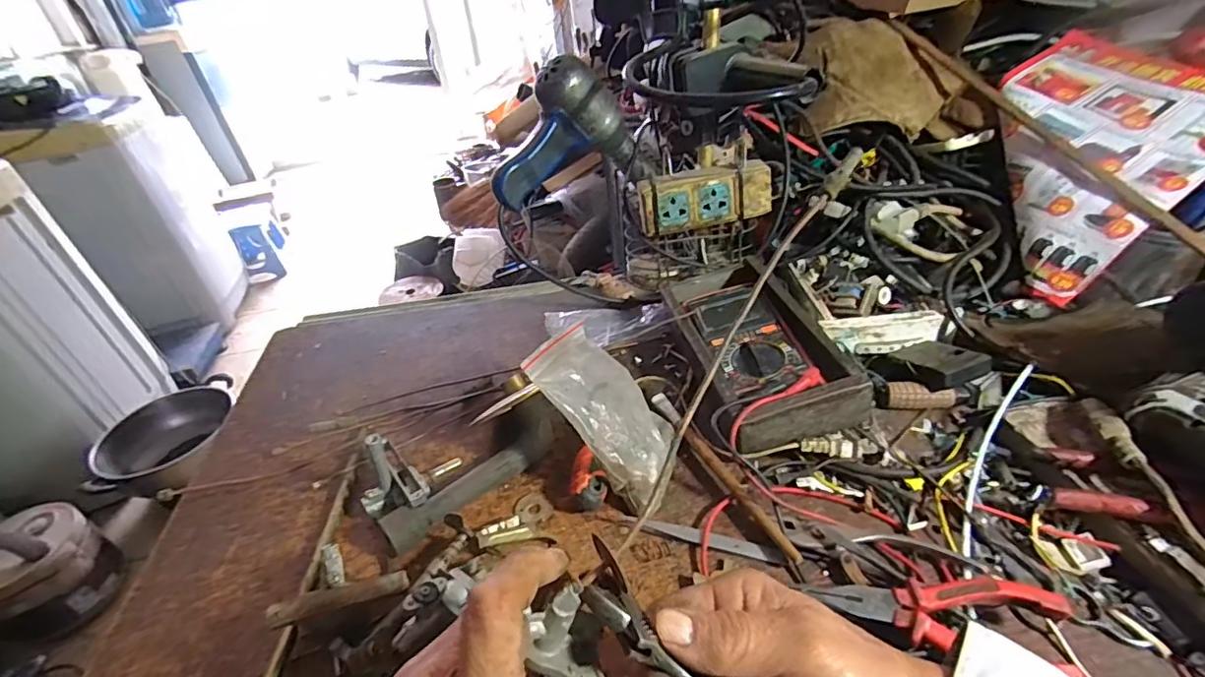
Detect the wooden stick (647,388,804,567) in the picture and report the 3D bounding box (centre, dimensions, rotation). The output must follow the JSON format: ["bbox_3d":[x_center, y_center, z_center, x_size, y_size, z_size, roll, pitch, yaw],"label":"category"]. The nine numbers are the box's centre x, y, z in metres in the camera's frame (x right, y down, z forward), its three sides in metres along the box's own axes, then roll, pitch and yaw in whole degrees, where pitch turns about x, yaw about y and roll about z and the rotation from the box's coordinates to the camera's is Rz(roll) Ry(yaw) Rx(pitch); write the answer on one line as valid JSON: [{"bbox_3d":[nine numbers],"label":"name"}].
[{"bbox_3d":[0.088,0.099,0.427,0.013,0.012,0.178,-20,38,-18],"label":"wooden stick"}]

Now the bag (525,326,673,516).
[{"bbox_3d":[0.007,0.054,0.428,0.027,0.142,0.089,-35,9,43],"label":"bag"}]

